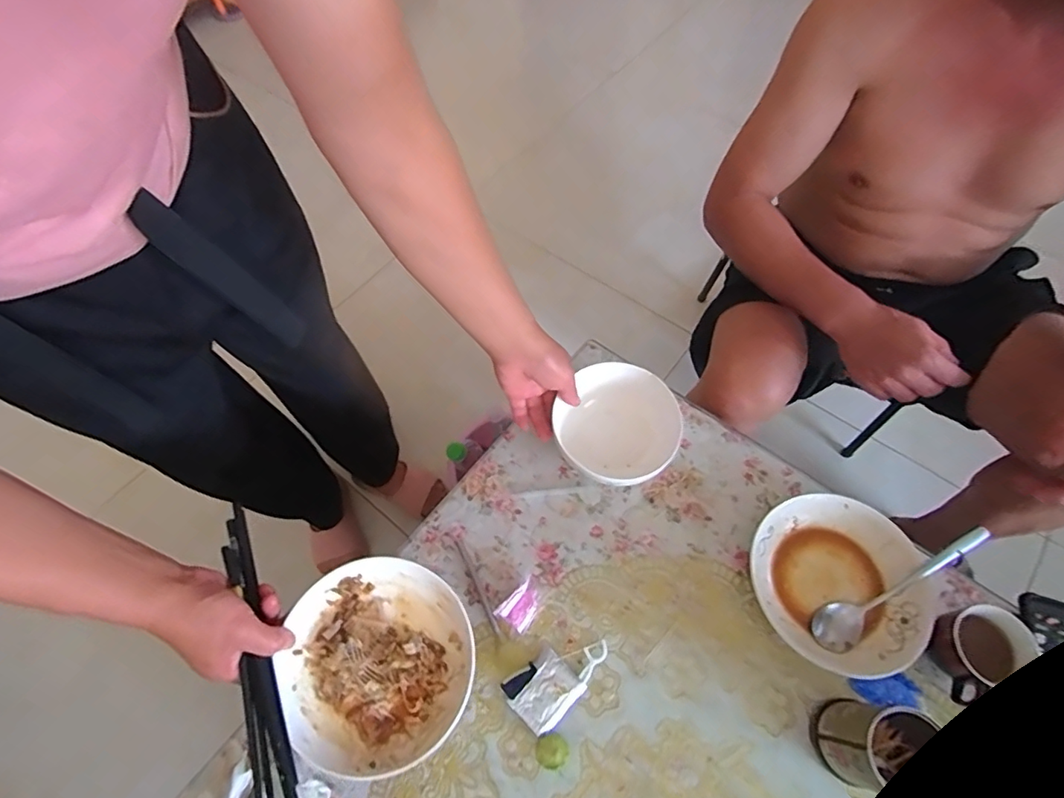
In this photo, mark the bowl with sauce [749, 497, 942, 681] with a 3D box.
[{"bbox_3d":[0.315,0.192,0.529,0.174,0.033,0.165,-2,61,3],"label":"bowl with sauce"}]

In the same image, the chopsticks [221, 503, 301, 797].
[{"bbox_3d":[-0.239,0.227,0.443,0.039,0.028,0.282,-22,64,-9],"label":"chopsticks"}]

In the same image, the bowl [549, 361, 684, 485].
[{"bbox_3d":[0.096,0.039,0.598,0.133,0.073,0.138,-2,61,3],"label":"bowl"}]

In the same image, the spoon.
[{"bbox_3d":[0.367,0.182,0.515,0.201,0.034,0.042,-30,64,-12],"label":"spoon"}]

